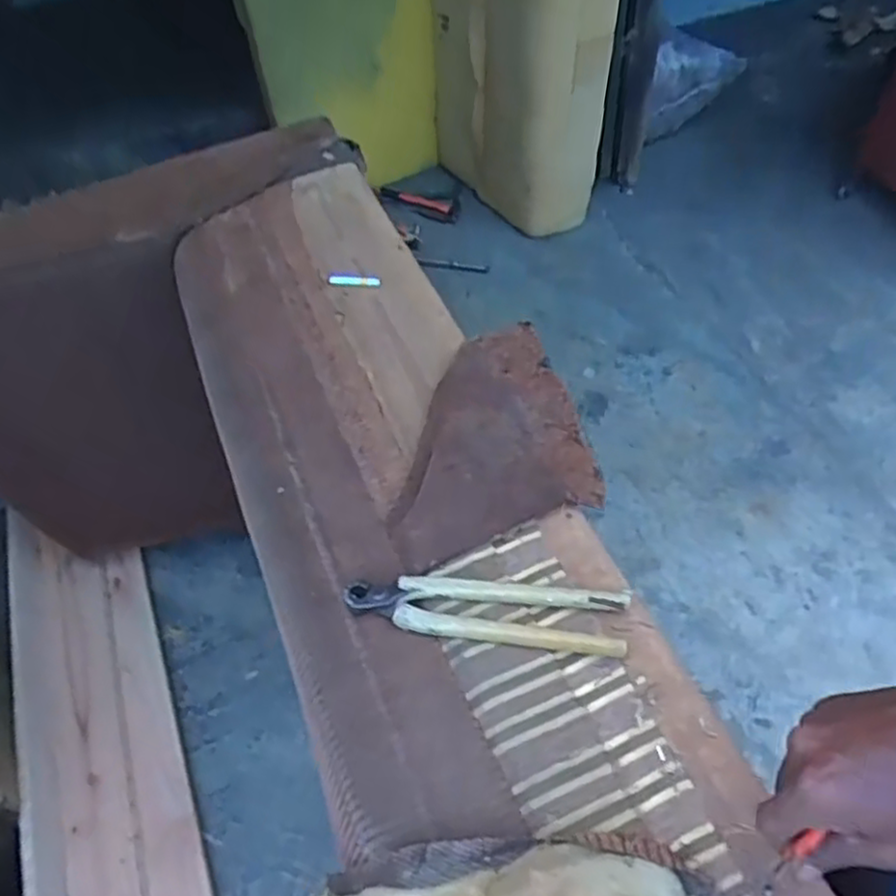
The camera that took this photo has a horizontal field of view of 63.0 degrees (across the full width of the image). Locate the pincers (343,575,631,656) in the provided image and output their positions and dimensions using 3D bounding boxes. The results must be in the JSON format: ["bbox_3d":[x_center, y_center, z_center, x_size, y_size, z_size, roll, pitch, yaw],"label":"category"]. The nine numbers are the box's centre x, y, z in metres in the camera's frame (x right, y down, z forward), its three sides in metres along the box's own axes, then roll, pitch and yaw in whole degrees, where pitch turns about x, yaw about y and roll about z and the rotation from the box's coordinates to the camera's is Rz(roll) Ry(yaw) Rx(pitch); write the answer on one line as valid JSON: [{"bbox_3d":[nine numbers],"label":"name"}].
[{"bbox_3d":[0.028,0.128,0.584,0.222,0.023,0.050,5,54,10],"label":"pincers"}]

